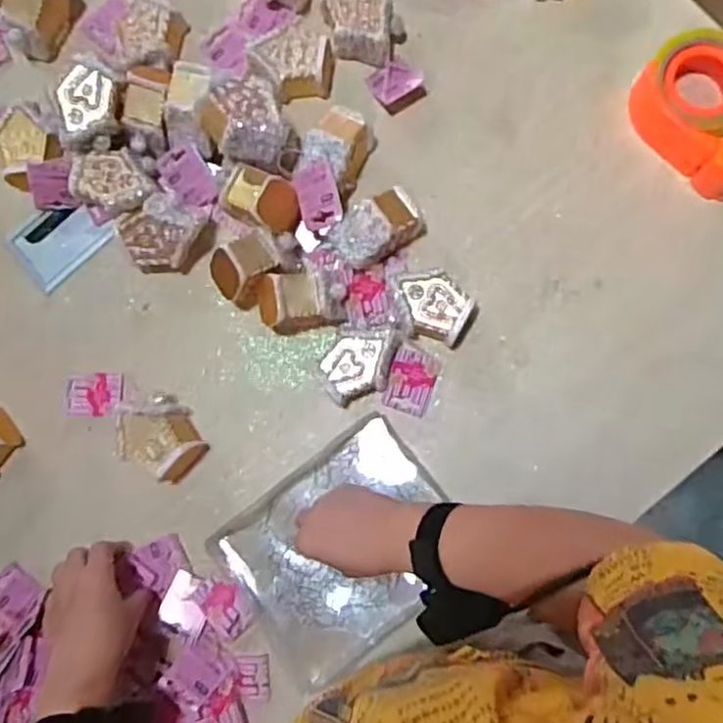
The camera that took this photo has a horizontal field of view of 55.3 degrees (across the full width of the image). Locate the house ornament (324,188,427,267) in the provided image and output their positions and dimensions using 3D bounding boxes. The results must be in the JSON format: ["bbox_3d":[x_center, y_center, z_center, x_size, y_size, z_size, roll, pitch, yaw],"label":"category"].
[{"bbox_3d":[0.015,-0.127,0.675,0.088,0.064,0.045,-37,83,0],"label":"house ornament"}]

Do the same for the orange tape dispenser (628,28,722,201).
[{"bbox_3d":[0.321,-0.236,0.664,0.116,0.055,0.149,-1,84,4],"label":"orange tape dispenser"}]

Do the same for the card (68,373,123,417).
[{"bbox_3d":[-0.277,0.035,0.720,0.055,0.004,0.045,2,93,-7],"label":"card"}]

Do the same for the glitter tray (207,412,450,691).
[{"bbox_3d":[-0.014,0.181,0.671,0.211,0.017,0.179,-36,83,0],"label":"glitter tray"}]

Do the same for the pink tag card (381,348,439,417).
[{"bbox_3d":[0.049,0.021,0.688,0.044,0.006,0.058,20,87,-6],"label":"pink tag card"}]

